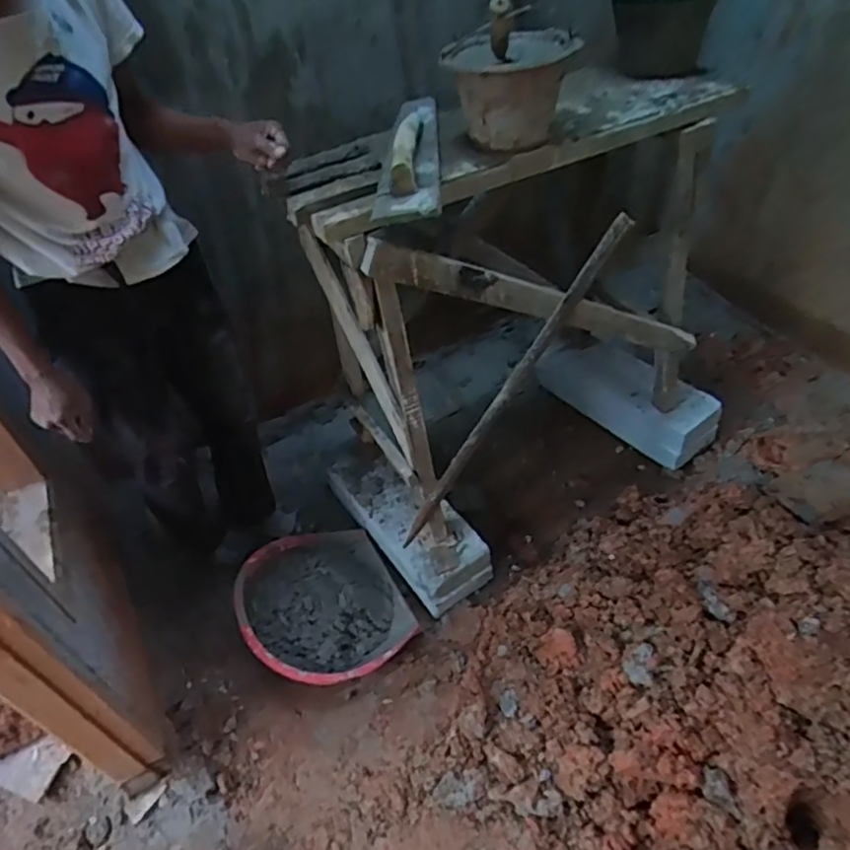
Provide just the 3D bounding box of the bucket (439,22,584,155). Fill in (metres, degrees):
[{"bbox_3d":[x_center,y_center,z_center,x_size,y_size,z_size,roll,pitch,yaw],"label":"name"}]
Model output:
[{"bbox_3d":[0.163,-0.644,1.219,0.227,0.169,0.247,-4,44,4],"label":"bucket"}]

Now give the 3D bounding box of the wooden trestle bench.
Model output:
[{"bbox_3d":[0.212,-0.328,1.557,0.926,0.868,0.483,-26,47,-18],"label":"wooden trestle bench"}]

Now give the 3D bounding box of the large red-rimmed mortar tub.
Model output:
[{"bbox_3d":[-0.265,0.443,1.626,0.381,0.125,0.431,-23,46,-15],"label":"large red-rimmed mortar tub"}]

